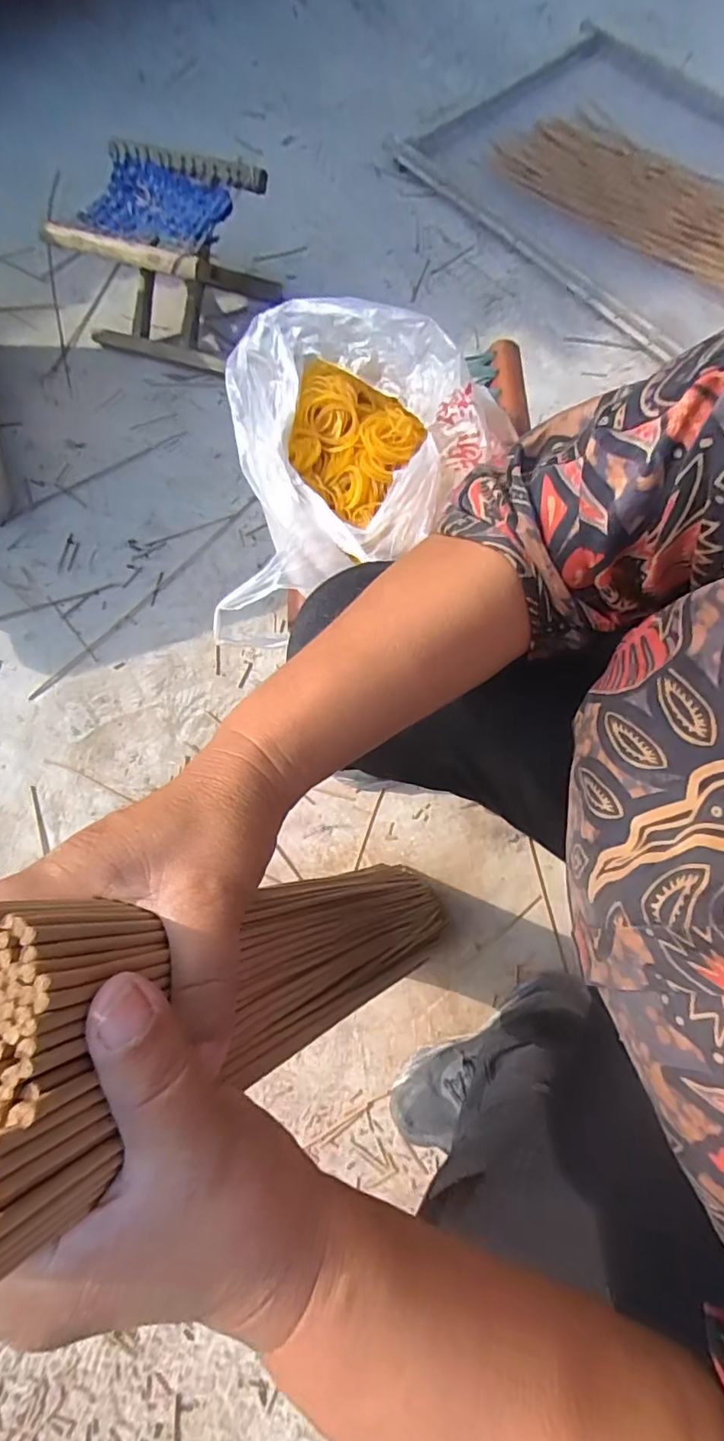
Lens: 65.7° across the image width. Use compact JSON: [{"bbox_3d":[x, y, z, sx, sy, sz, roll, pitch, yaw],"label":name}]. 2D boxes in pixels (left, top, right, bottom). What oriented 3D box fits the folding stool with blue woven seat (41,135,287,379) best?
[{"bbox_3d":[-0.323,-0.782,0.960,0.277,0.199,0.246,21,73,3],"label":"folding stool with blue woven seat"}]

